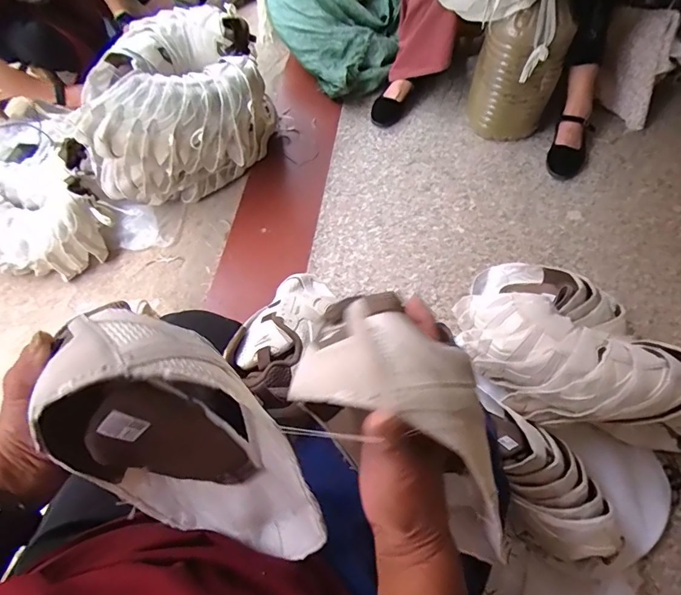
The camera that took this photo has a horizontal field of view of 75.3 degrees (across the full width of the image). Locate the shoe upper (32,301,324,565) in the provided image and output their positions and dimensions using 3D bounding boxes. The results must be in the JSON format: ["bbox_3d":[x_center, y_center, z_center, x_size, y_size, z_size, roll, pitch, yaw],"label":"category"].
[{"bbox_3d":[-0.105,0.105,0.318,0.152,0.228,0.085,-23,31,13],"label":"shoe upper"}]

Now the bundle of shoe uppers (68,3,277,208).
[{"bbox_3d":[-0.403,-0.408,1.079,0.465,0.361,0.268,-15,60,-5],"label":"bundle of shoe uppers"}]

